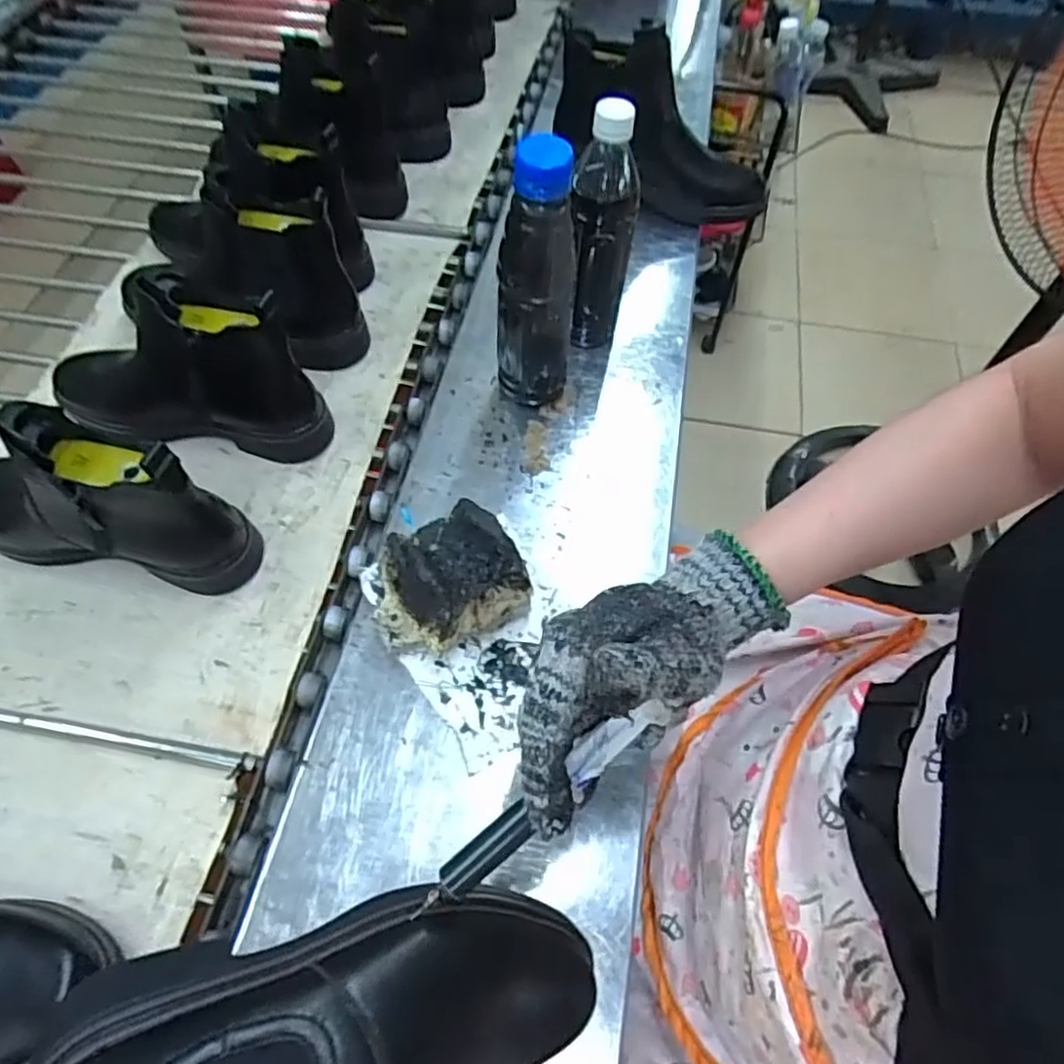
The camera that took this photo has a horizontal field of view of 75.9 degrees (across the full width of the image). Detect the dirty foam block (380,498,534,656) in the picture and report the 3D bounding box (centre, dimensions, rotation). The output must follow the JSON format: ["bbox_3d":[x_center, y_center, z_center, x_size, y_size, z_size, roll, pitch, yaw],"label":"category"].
[{"bbox_3d":[-0.061,0.037,0.485,0.104,0.088,0.082,-36,67,-21],"label":"dirty foam block"}]

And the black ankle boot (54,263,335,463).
[{"bbox_3d":[-0.308,-0.139,0.575,0.245,0.159,0.079,16,61,6],"label":"black ankle boot"}]

